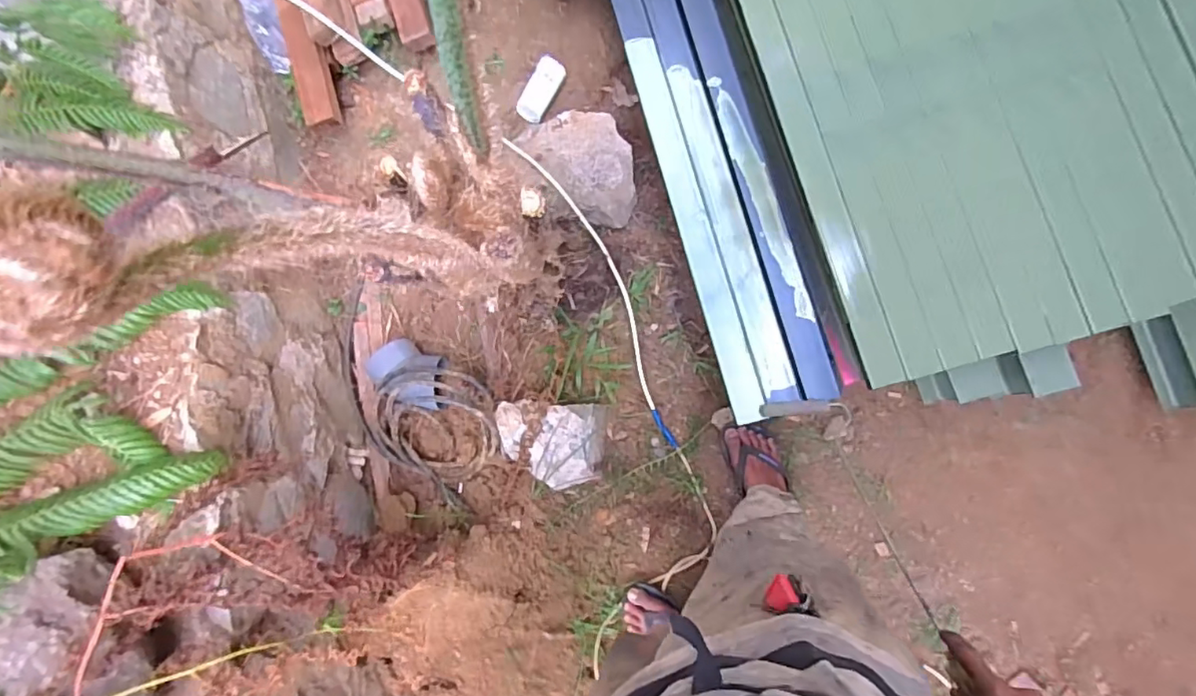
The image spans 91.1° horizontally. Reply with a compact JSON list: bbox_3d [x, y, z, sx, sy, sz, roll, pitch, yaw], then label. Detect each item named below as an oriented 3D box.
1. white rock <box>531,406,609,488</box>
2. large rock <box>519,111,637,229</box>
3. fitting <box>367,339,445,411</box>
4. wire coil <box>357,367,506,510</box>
[{"bbox_3d":[-0.060,0.207,1.245,0.145,0.108,0.186,8,83,10],"label":"white rock"},{"bbox_3d":[-0.034,-0.402,1.313,0.218,0.078,0.298,-18,79,6],"label":"large rock"},{"bbox_3d":[-0.429,0.051,1.317,0.213,0.081,0.120,25,86,12],"label":"fitting"},{"bbox_3d":[-0.373,0.164,1.280,0.333,0.094,0.280,36,89,8],"label":"wire coil"}]

